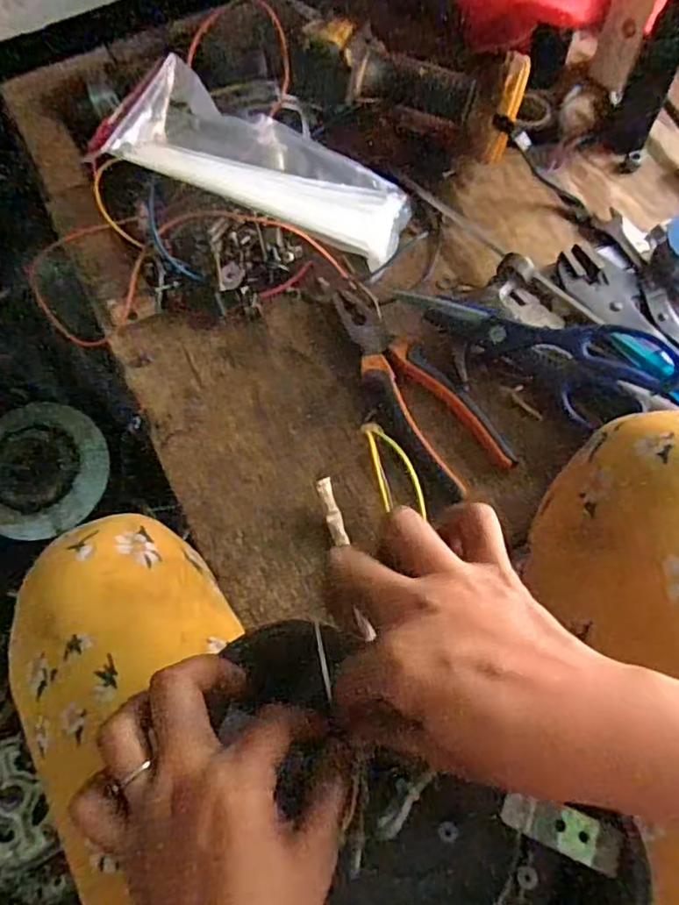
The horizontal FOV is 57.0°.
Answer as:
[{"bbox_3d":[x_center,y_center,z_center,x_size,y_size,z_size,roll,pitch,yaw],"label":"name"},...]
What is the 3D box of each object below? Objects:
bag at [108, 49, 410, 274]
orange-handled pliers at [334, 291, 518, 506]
[{"bbox_3d":[-0.053,-0.221,0.496,0.226,0.029,0.084,19,67,-14],"label":"bag"},{"bbox_3d":[0.053,-0.052,0.469,0.068,0.017,0.187,-25,68,-8],"label":"orange-handled pliers"}]

